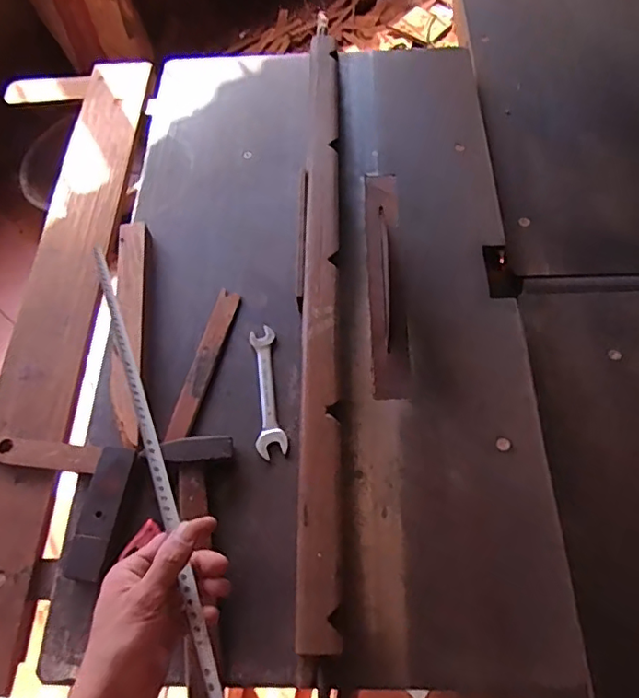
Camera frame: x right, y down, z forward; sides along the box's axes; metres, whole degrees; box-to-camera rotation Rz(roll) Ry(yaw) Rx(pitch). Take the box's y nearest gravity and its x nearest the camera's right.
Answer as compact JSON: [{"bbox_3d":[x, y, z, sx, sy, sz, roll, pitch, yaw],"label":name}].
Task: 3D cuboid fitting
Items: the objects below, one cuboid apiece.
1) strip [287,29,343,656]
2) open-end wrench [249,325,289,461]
[{"bbox_3d":[0.001,-0.099,0.694,0.055,0.058,0.839,-1,63,3],"label":"strip"},{"bbox_3d":[-0.059,0.045,0.642,0.031,0.008,0.158,-8,63,-1],"label":"open-end wrench"}]

